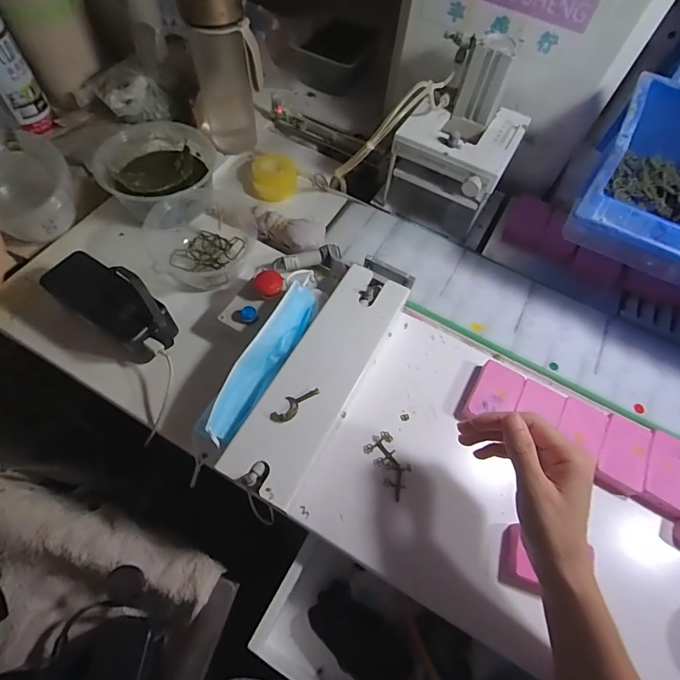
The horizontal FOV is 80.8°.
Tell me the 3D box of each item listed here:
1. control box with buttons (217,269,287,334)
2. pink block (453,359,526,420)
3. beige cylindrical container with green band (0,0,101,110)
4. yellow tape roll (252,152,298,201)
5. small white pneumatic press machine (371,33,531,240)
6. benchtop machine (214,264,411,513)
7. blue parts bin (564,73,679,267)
[{"bbox_3d":[-0.092,-0.037,0.432,0.046,0.055,0.074,33,64,13],"label":"control box with buttons"},{"bbox_3d":[0.159,0.058,0.419,0.047,0.019,0.070,29,63,12],"label":"pink block"},{"bbox_3d":[-0.403,-0.438,0.543,0.109,0.155,0.111,-33,68,-20],"label":"beige cylindrical container with green band"},{"bbox_3d":[-0.092,-0.231,0.566,0.060,0.030,0.059,-5,62,-7],"label":"yellow tape roll"},{"bbox_3d":[0.142,-0.242,0.485,0.135,0.177,0.141,30,64,12],"label":"small white pneumatic press machine"},{"bbox_3d":[-0.015,0.032,0.404,0.071,0.044,0.263,27,63,11],"label":"benchtop machine"},{"bbox_3d":[0.317,-0.162,0.394,0.123,0.078,0.179,27,63,11],"label":"blue parts bin"}]

